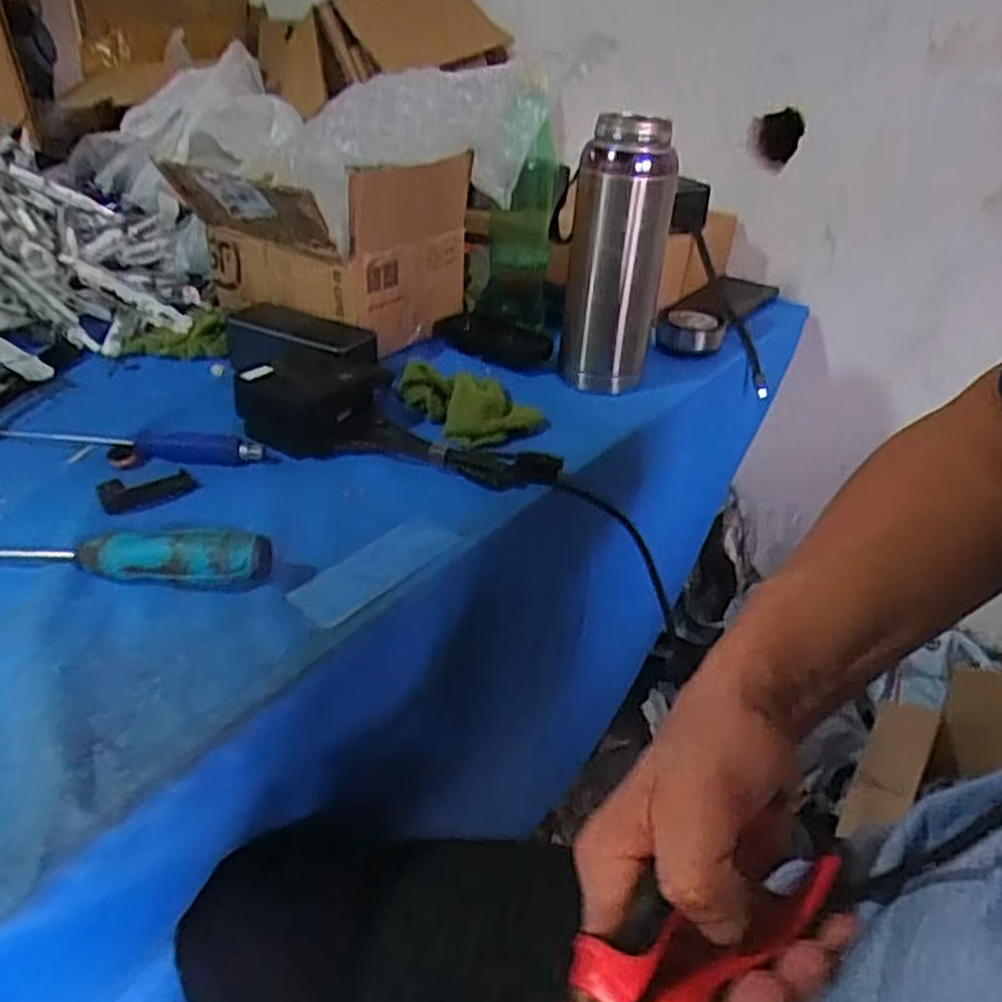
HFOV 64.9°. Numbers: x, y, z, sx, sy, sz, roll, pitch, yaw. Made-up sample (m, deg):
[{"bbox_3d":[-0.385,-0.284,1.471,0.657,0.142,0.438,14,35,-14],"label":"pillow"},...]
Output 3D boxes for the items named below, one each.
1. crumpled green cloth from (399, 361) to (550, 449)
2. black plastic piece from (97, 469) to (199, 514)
[{"bbox_3d":[-0.021,-0.083,0.637,0.085,0.025,0.100,-16,37,-29],"label":"crumpled green cloth"},{"bbox_3d":[-0.235,-0.009,0.524,0.059,0.015,0.027,-14,36,-26],"label":"black plastic piece"}]

